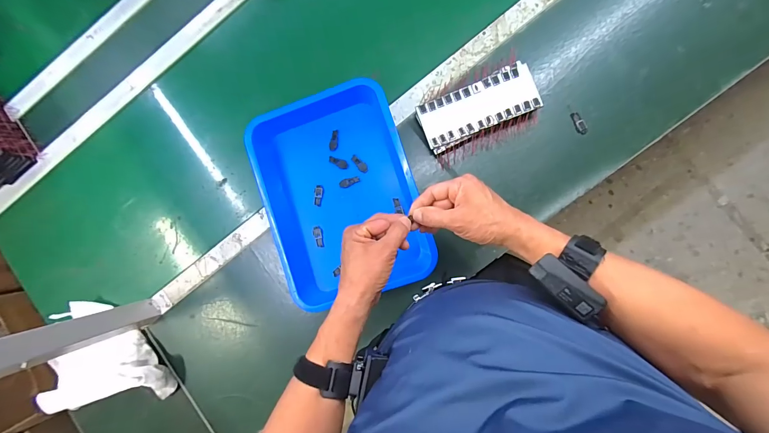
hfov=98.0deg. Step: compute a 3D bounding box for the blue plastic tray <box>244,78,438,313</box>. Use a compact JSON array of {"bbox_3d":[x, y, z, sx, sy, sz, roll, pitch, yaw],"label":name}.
[{"bbox_3d":[-0.080,-0.037,0.603,0.265,0.053,0.361,-19,87,7],"label":"blue plastic tray"}]

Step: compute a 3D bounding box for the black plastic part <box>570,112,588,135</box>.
[{"bbox_3d":[0.338,-0.162,0.578,0.019,0.004,0.041,-21,87,6],"label":"black plastic part"}]

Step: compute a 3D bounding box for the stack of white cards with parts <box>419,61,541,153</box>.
[{"bbox_3d":[0.163,-0.188,0.588,0.199,0.035,0.085,-24,87,6],"label":"stack of white cards with parts"}]

